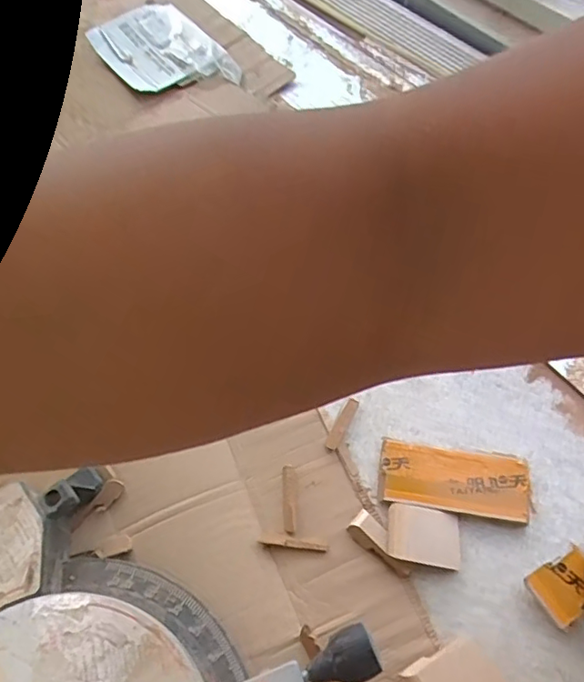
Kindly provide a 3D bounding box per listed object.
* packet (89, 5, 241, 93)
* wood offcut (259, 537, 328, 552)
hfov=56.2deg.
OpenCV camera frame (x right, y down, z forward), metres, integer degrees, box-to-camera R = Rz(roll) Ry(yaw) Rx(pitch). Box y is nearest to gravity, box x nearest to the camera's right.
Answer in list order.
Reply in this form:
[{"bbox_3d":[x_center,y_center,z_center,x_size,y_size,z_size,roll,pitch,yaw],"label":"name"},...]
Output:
[{"bbox_3d":[-0.216,-0.481,0.915,0.161,0.033,0.247,-39,64,-18],"label":"packet"},{"bbox_3d":[0.001,0.200,0.539,0.067,0.006,0.009,5,60,6],"label":"wood offcut"}]

